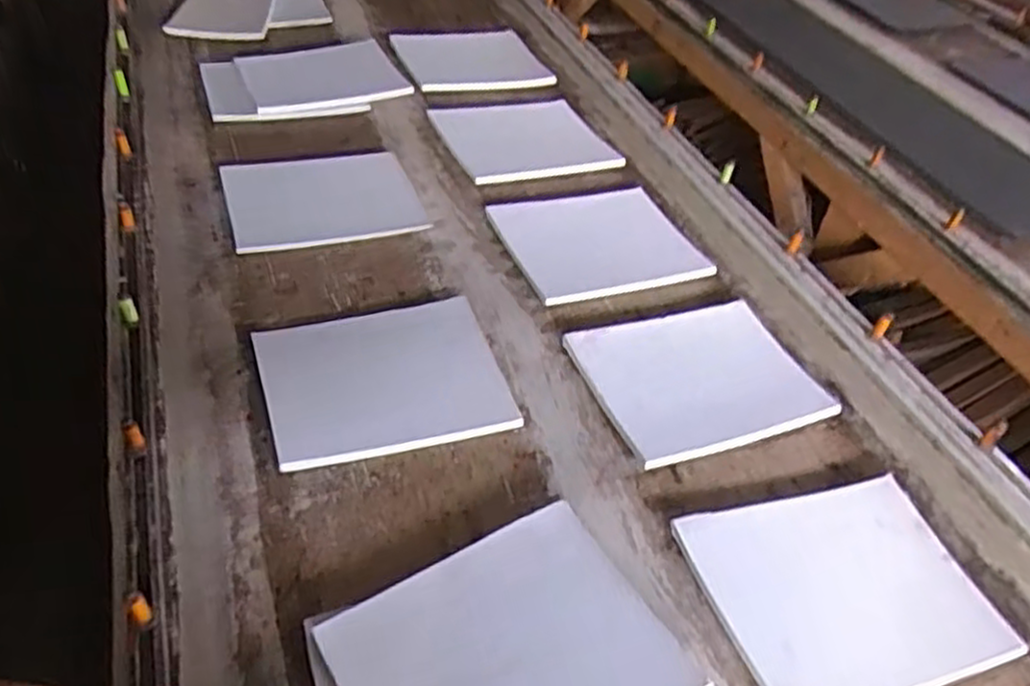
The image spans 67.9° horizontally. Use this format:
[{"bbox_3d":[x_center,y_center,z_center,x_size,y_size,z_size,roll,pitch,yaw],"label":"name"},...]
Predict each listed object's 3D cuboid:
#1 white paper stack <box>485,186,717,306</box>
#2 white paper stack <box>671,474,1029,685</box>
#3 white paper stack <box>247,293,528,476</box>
[{"bbox_3d":[0.122,-0.153,1.141,0.268,0.013,0.232,-13,48,-19],"label":"white paper stack"},{"bbox_3d":[0.320,0.241,0.755,0.260,0.016,0.212,-11,50,-12],"label":"white paper stack"},{"bbox_3d":[-0.154,0.036,0.892,0.263,0.022,0.207,-12,47,-18],"label":"white paper stack"}]

